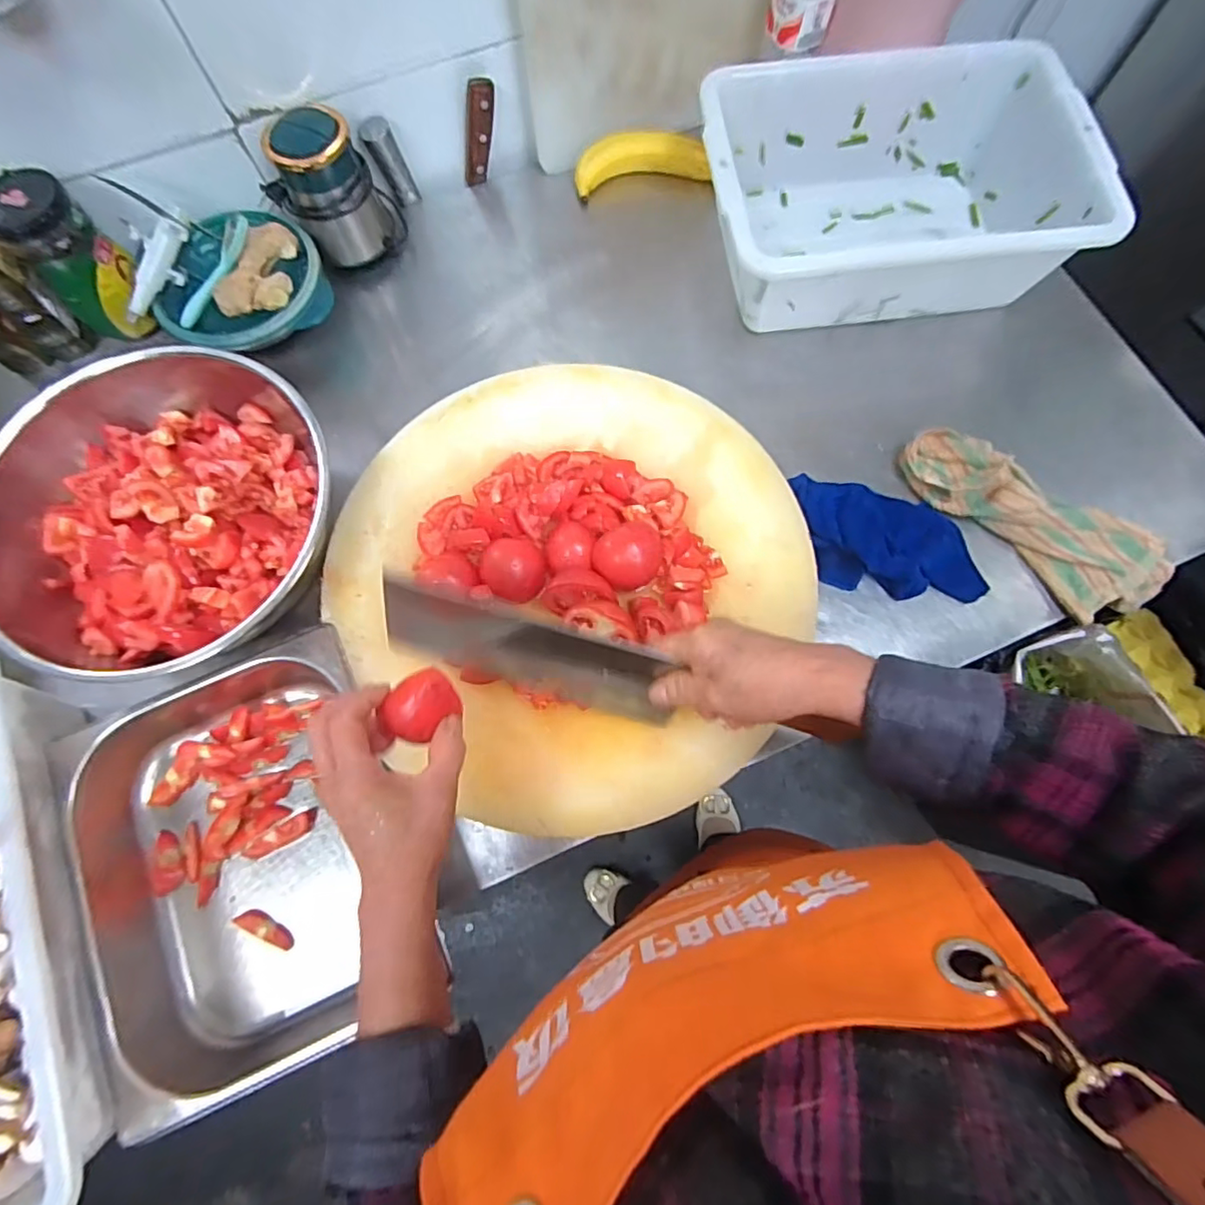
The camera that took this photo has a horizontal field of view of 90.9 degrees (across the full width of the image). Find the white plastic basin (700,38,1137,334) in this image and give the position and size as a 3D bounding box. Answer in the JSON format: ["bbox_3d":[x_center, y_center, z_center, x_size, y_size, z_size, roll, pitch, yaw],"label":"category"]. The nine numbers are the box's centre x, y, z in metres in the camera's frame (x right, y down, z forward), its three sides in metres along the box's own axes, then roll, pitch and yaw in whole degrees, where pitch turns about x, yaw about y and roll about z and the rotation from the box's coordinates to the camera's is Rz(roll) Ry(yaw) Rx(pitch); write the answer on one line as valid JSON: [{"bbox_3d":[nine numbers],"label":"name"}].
[{"bbox_3d":[0.310,-0.462,0.680,0.390,0.132,0.266,-7,74,-1],"label":"white plastic basin"}]

